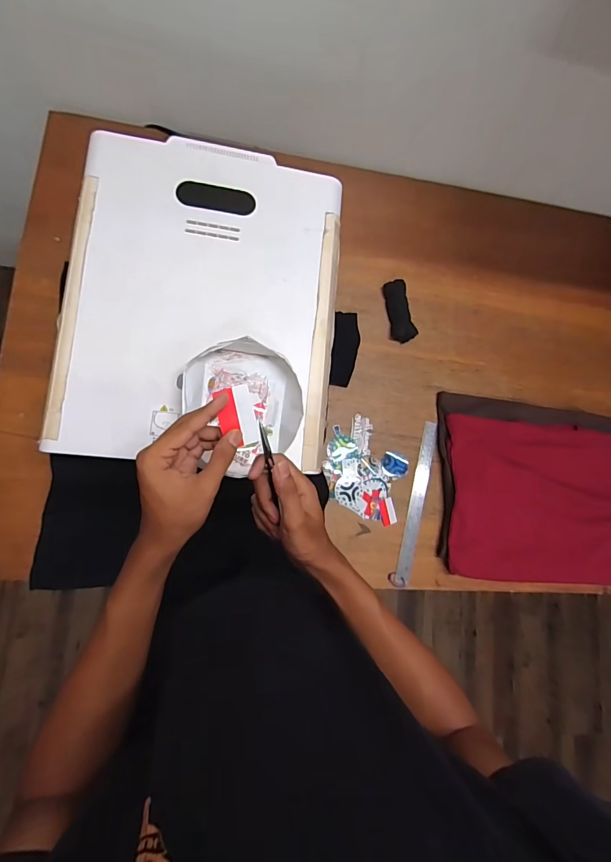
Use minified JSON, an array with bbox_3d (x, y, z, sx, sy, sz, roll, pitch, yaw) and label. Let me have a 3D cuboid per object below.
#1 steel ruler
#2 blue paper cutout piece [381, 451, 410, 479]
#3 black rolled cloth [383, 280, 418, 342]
[{"bbox_3d":[0.224,0.142,0.791,0.031,0.008,0.324,14,81,-5],"label":"steel ruler"},{"bbox_3d":[0.181,0.067,0.792,0.056,0.004,0.052,1,83,-10],"label":"blue paper cutout piece"},{"bbox_3d":[0.197,-0.250,0.821,0.049,0.020,0.126,-12,85,-11],"label":"black rolled cloth"}]

